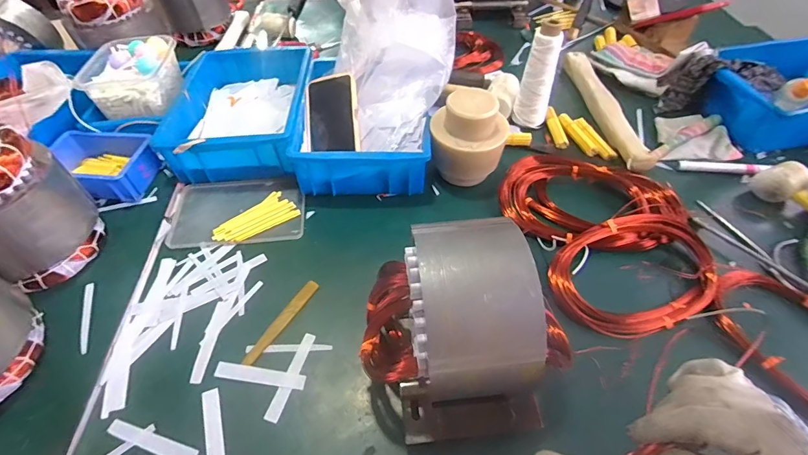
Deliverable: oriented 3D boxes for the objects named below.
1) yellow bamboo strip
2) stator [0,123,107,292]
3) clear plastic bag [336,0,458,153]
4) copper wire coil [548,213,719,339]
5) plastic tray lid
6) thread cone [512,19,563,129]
[{"bbox_3d":[-0.145,0.110,0.469,0.017,0.004,0.117,26,57,19],"label":"yellow bamboo strip"},{"bbox_3d":[-0.466,-0.022,0.470,0.126,0.161,0.135,20,55,15],"label":"stator"},{"bbox_3d":[-0.005,-0.263,0.563,0.178,0.205,0.222,-6,51,-4],"label":"clear plastic bag"},{"bbox_3d":[0.293,0.051,0.498,0.212,0.025,0.149,-16,54,-12],"label":"copper wire coil"},{"bbox_3d":[-0.240,-0.026,0.577,0.182,0.015,0.118,-5,52,-4],"label":"plastic tray lid"},{"bbox_3d":[0.224,-0.245,0.651,0.056,0.157,0.047,17,53,14],"label":"thread cone"}]

